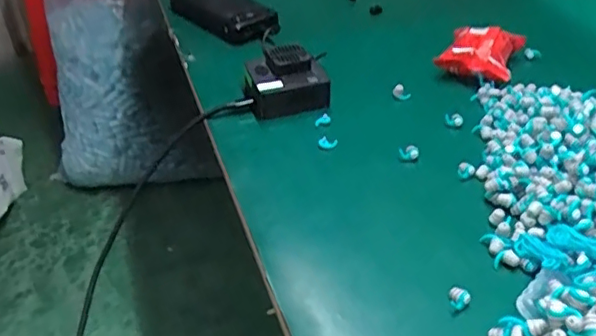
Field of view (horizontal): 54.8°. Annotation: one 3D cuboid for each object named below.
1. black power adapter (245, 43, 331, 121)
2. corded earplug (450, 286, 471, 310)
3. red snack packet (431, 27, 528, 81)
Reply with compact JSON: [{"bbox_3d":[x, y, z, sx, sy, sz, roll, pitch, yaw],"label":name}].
[{"bbox_3d":[-0.012,-0.091,0.605,0.084,0.048,0.066,-6,40,-8],"label":"black power adapter"},{"bbox_3d":[0.114,0.092,0.404,0.014,0.013,0.013,1,39,0],"label":"corded earplug"},{"bbox_3d":[0.210,-0.134,0.661,0.081,0.043,0.089,19,42,20],"label":"red snack packet"}]

